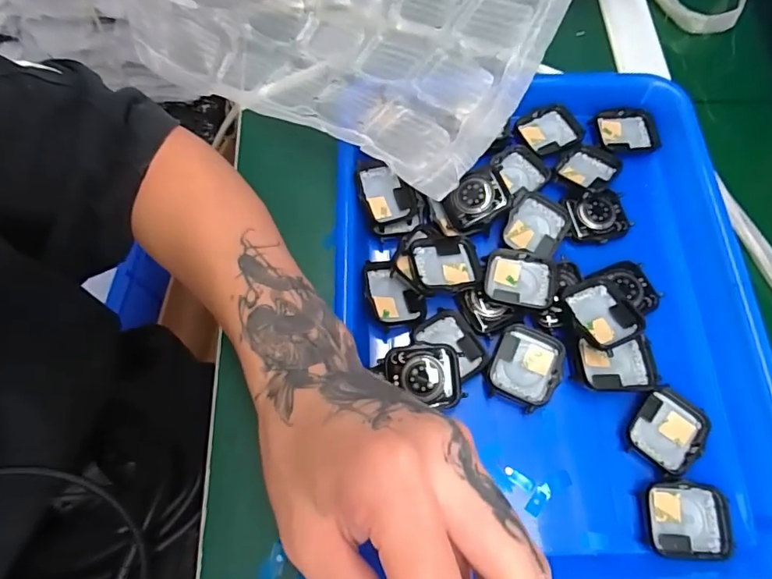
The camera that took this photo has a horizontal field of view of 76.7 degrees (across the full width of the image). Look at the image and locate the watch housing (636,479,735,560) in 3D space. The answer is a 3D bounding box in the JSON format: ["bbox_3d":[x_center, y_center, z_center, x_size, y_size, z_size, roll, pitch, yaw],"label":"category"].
[{"bbox_3d":[0.163,0.125,0.265,0.042,0.009,0.038,1,67,1],"label":"watch housing"}]

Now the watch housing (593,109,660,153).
[{"bbox_3d":[0.180,-0.117,0.364,0.041,0.010,0.035,-4,67,-2],"label":"watch housing"}]

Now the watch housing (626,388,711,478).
[{"bbox_3d":[0.162,0.081,0.280,0.036,0.007,0.043,35,72,14],"label":"watch housing"}]

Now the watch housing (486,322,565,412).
[{"bbox_3d":[0.083,0.047,0.290,0.039,0.012,0.045,25,70,10],"label":"watch housing"}]

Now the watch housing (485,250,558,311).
[{"bbox_3d":[0.084,-0.006,0.306,0.043,0.014,0.037,10,68,4],"label":"watch housing"}]

